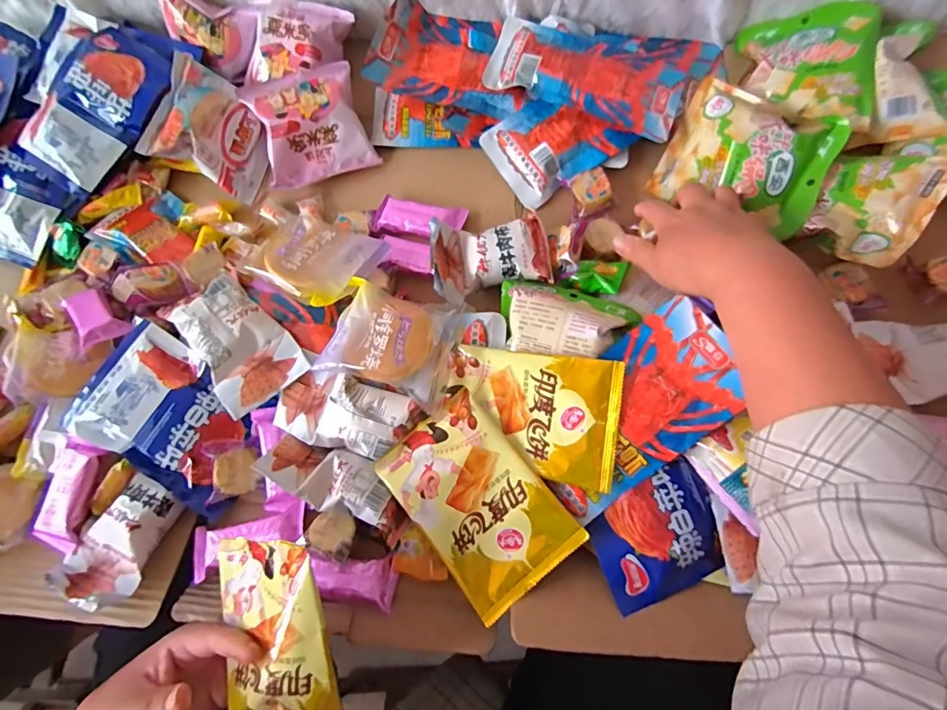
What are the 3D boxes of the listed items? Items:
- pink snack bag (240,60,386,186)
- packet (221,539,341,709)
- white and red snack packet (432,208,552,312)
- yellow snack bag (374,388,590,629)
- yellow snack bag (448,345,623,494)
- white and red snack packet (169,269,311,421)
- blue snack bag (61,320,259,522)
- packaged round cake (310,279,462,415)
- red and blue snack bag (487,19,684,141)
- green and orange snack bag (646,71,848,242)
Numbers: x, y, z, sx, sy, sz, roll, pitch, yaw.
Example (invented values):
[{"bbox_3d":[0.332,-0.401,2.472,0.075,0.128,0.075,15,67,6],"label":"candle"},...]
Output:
[{"bbox_3d":[-0.174,-0.248,0.499,0.114,0.035,0.111,-22,77,-7],"label":"pink snack bag"},{"bbox_3d":[-0.141,0.204,0.337,0.094,0.022,0.138,-11,87,26],"label":"packet"},{"bbox_3d":[0.018,-0.094,0.456,0.109,0.034,0.077,-7,75,4],"label":"white and red snack packet"},{"bbox_3d":[0.003,0.117,0.379,0.100,0.016,0.152,-39,75,-5],"label":"yellow snack bag"},{"bbox_3d":[0.047,0.045,0.388,0.142,0.033,0.098,11,77,8],"label":"yellow snack bag"},{"bbox_3d":[-0.211,-0.012,0.415,0.075,0.018,0.118,-40,75,-6],"label":"white and red snack packet"},{"bbox_3d":[-0.277,0.058,0.439,0.164,0.029,0.115,29,80,12],"label":"blue snack bag"},{"bbox_3d":[-0.072,-0.014,0.401,0.107,0.041,0.085,16,78,9],"label":"packaged round cake"},{"bbox_3d":[0.121,-0.297,0.496,0.200,0.025,0.109,19,78,10],"label":"red and blue snack bag"},{"bbox_3d":[0.271,-0.196,0.470,0.147,0.034,0.121,31,100,21],"label":"green and orange snack bag"}]

